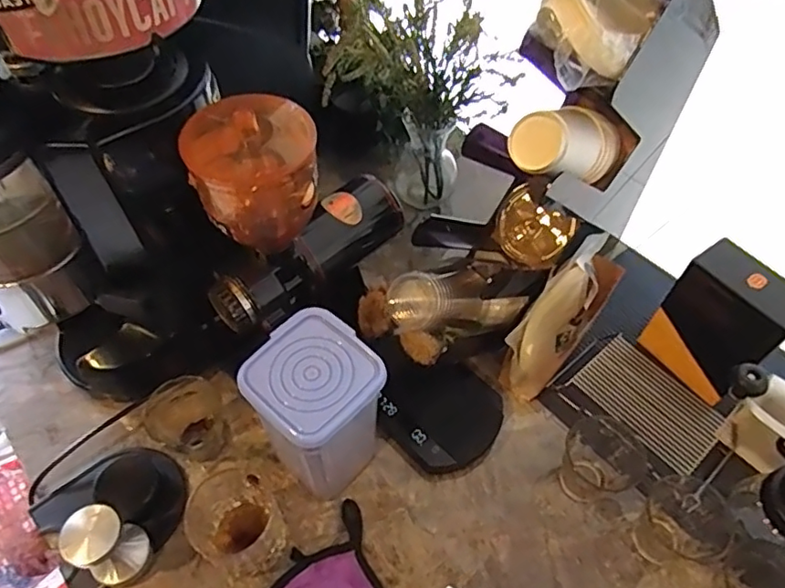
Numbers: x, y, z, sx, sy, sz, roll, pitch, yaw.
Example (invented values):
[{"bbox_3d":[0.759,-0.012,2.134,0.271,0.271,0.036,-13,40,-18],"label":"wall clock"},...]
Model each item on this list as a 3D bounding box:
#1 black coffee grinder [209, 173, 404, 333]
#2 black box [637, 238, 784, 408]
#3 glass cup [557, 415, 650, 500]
[{"bbox_3d":[-0.085,-0.044,0.594,0.079,0.059,0.224,38,61,24],"label":"black coffee grinder"},{"bbox_3d":[0.367,0.038,0.652,0.068,0.160,0.117,-30,59,-23],"label":"black box"},{"bbox_3d":[0.218,0.179,0.615,0.072,0.082,0.069,2,51,-2],"label":"glass cup"}]

